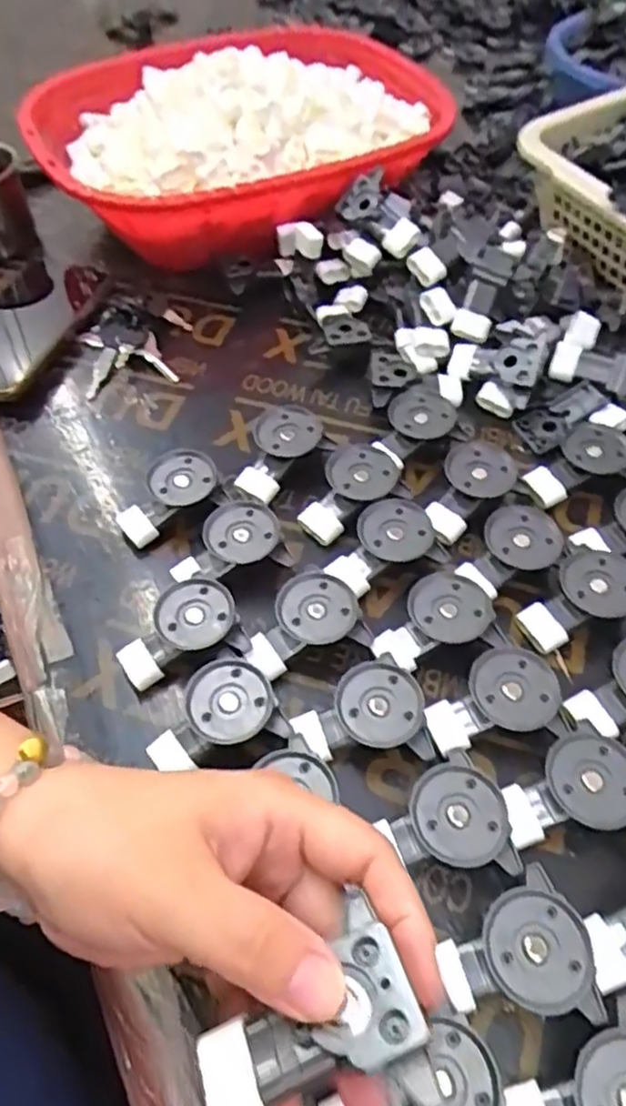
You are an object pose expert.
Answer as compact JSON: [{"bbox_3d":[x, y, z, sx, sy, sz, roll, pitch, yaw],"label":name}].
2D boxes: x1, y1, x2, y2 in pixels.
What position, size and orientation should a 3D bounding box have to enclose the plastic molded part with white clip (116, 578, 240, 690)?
[{"bbox_3d":[-0.075,0.044,0.378,0.065,0.029,0.039,-24,58,-16],"label":"plastic molded part with white clip"}]

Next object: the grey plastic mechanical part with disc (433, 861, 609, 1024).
[{"bbox_3d":[0.085,0.167,0.291,0.056,0.026,0.054,-5,55,-4],"label":"grey plastic mechanical part with disc"}]

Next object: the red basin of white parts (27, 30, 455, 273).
[{"bbox_3d":[-0.062,-0.381,0.629,0.352,0.106,0.311,-13,55,-9],"label":"red basin of white parts"}]

